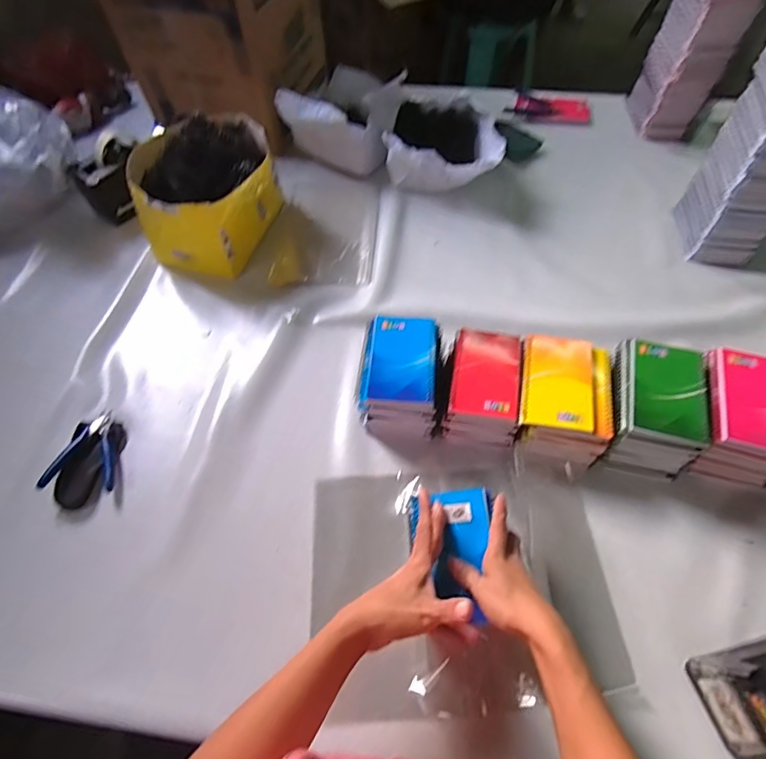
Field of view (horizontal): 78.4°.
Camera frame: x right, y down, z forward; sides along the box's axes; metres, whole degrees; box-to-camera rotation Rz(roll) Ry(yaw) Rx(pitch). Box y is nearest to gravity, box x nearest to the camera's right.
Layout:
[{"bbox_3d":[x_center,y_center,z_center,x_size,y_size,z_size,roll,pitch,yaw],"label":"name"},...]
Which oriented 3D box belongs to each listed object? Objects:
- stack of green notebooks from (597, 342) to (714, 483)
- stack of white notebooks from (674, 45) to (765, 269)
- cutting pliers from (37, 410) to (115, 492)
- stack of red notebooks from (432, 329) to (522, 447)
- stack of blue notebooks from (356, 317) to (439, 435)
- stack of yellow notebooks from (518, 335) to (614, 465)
[{"bbox_3d":[0.334,0.038,0.595,0.103,0.095,0.145,11,60,9],"label":"stack of green notebooks"},{"bbox_3d":[0.548,-0.319,0.682,0.100,0.281,0.144,3,59,4],"label":"stack of white notebooks"},{"bbox_3d":[-0.391,0.093,0.621,0.082,0.009,0.113,3,54,-14],"label":"cutting pliers"},{"bbox_3d":[0.131,0.011,0.632,0.094,0.072,0.139,9,60,7],"label":"stack of red notebooks"},{"bbox_3d":[0.023,-0.004,0.633,0.104,0.080,0.144,3,60,4],"label":"stack of blue notebooks"},{"bbox_3d":[0.229,0.029,0.612,0.108,0.077,0.155,9,60,7],"label":"stack of yellow notebooks"}]

